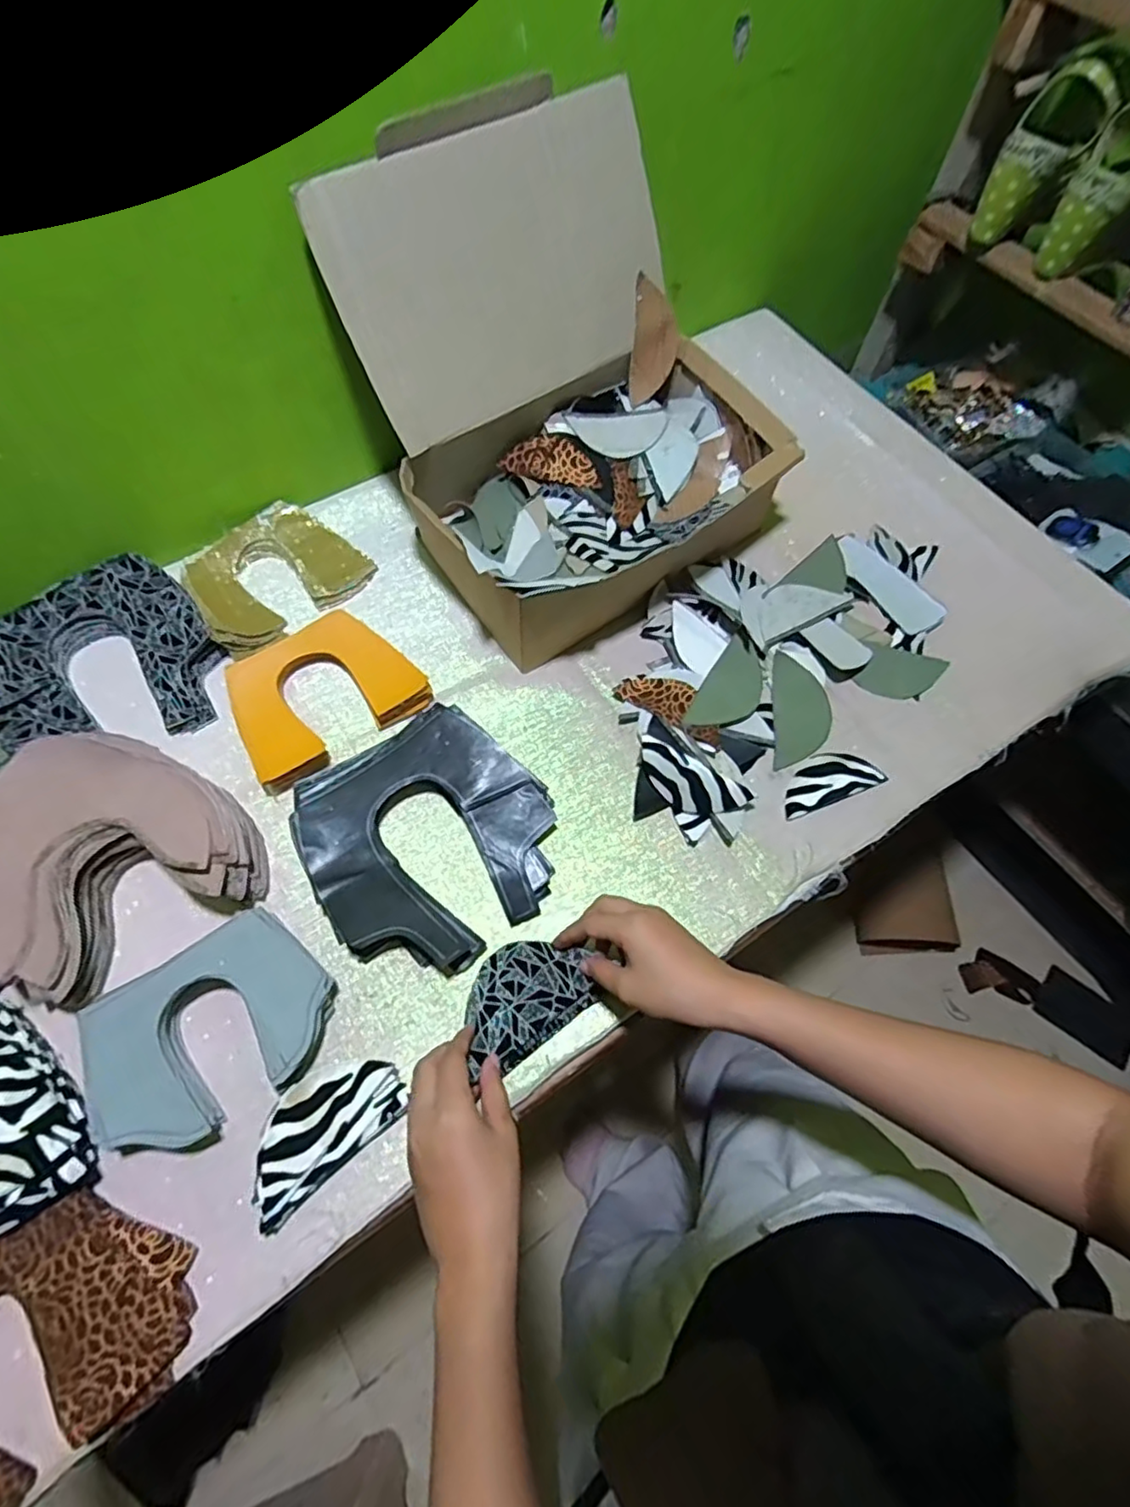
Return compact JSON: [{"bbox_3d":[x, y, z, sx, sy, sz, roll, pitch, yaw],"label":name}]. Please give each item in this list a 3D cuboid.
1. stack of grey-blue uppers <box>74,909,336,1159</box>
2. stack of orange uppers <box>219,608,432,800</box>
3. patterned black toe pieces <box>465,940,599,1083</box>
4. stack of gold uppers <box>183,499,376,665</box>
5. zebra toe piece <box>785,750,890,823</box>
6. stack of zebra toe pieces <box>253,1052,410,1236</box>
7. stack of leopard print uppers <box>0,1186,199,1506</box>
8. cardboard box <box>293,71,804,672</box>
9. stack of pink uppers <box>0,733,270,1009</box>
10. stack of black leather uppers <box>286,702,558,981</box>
[{"bbox_3d":[-0.247,0.194,0.453,0.159,0.038,0.121,-33,72,-15],"label":"stack of grey-blue uppers"},{"bbox_3d":[-0.221,-0.053,0.578,0.161,0.029,0.133,-38,73,-17],"label":"stack of orange uppers"},{"bbox_3d":[-0.032,0.178,0.470,0.100,0.025,0.070,-34,72,-15],"label":"patterned black toe pieces"},{"bbox_3d":[-0.288,-0.180,0.631,0.159,0.025,0.129,-40,74,-17],"label":"stack of gold uppers"},{"bbox_3d":[0.234,0.023,0.576,0.097,0.005,0.046,-21,62,-8],"label":"zebra toe piece"},{"bbox_3d":[-0.166,0.254,0.442,0.108,0.028,0.061,-38,73,-17],"label":"stack of zebra toe pieces"},{"bbox_3d":[-0.328,0.359,0.376,0.185,0.041,0.132,-36,73,-16],"label":"stack of leopard print uppers"},{"bbox_3d":[0.007,-0.322,0.577,0.332,0.254,0.315,-34,72,-15],"label":"cardboard box"},{"bbox_3d":[-0.349,0.072,0.493,0.178,0.055,0.177,-34,72,-15],"label":"stack of pink uppers"},{"bbox_3d":[-0.107,0.069,0.522,0.187,0.040,0.186,-30,71,-14],"label":"stack of black leather uppers"}]

